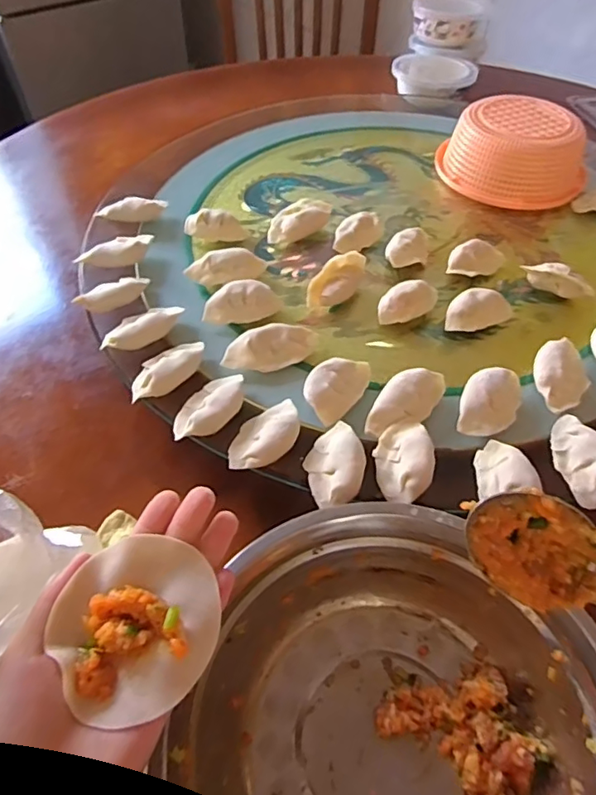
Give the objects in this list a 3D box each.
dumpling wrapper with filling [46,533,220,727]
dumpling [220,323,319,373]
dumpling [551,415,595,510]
[{"bbox_3d":[-0.074,0.103,0.247,0.069,0.020,0.072,0,51,0],"label":"dumpling wrapper with filling"},{"bbox_3d":[-0.022,-0.043,0.457,0.082,0.019,0.034,-19,53,-16],"label":"dumpling"},{"bbox_3d":[0.205,0.042,0.393,0.035,0.021,0.070,-9,51,-8],"label":"dumpling"}]

